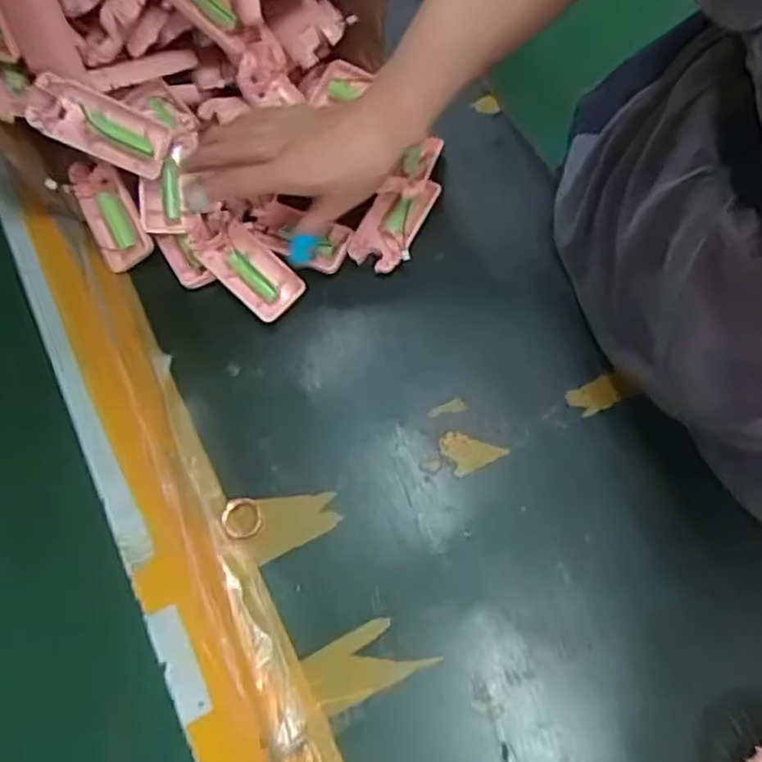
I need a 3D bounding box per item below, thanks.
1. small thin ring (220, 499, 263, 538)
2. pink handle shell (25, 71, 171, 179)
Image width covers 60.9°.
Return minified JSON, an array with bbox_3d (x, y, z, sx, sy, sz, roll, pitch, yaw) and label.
[{"bbox_3d":[-0.101,0.099,0.467,0.028,0.007,0.029,0,68,-1],"label":"small thin ring"},{"bbox_3d":[-0.211,-0.192,0.487,0.097,0.026,0.045,22,66,-23],"label":"pink handle shell"}]

